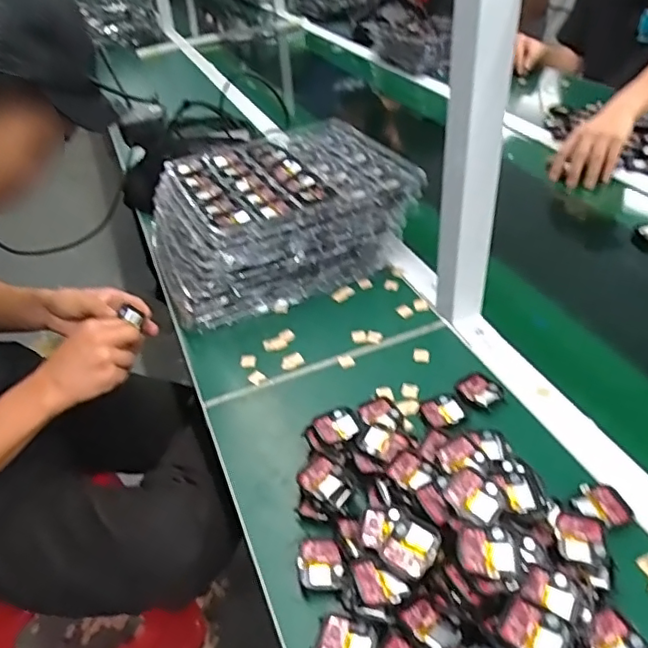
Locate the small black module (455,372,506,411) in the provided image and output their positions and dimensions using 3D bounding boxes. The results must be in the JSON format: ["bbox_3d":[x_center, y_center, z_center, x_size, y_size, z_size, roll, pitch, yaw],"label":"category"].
[{"bbox_3d":[0.160,0.069,0.584,0.041,0.008,0.043,-28,45,-25],"label":"small black module"}]

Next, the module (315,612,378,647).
[{"bbox_3d":[0.016,0.229,0.409,0.041,0.011,0.035,11,42,19],"label":"module"}]

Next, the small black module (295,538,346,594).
[{"bbox_3d":[-0.002,0.188,0.455,0.035,0.012,0.044,-2,39,4],"label":"small black module"}]

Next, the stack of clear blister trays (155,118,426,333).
[{"bbox_3d":[-0.068,-0.157,0.807,0.339,0.127,0.274,-18,41,-16],"label":"stack of clear blister trays"}]

